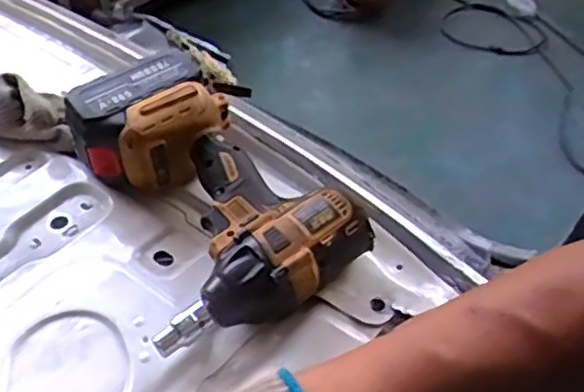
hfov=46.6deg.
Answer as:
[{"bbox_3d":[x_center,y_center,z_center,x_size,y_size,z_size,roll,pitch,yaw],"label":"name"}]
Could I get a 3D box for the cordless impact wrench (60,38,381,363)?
[{"bbox_3d":[-0.061,-0.012,0.511,0.155,0.082,0.234,-21,48,-16],"label":"cordless impact wrench"}]

